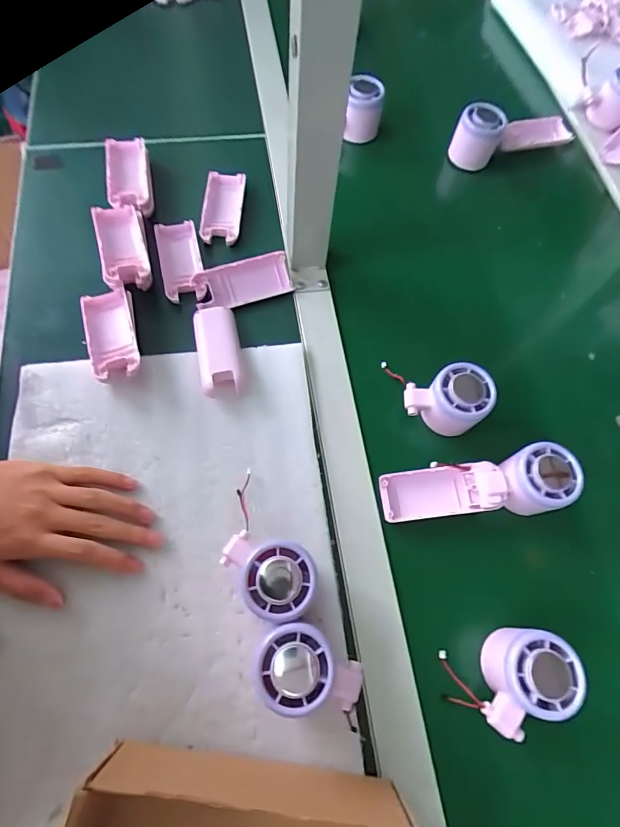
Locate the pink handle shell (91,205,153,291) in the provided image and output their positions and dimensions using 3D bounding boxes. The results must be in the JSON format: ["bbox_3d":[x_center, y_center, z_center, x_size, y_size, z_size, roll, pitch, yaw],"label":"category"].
[{"bbox_3d":[-0.200,-0.179,0.471,0.046,0.028,0.107,-16,68,-9],"label":"pink handle shell"}]

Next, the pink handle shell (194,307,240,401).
[{"bbox_3d":[-0.091,-0.064,0.436,0.040,0.025,0.106,-11,67,-7],"label":"pink handle shell"}]

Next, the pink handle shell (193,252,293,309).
[{"bbox_3d":[-0.071,-0.141,0.472,0.100,0.028,0.039,-14,68,-8],"label":"pink handle shell"}]

